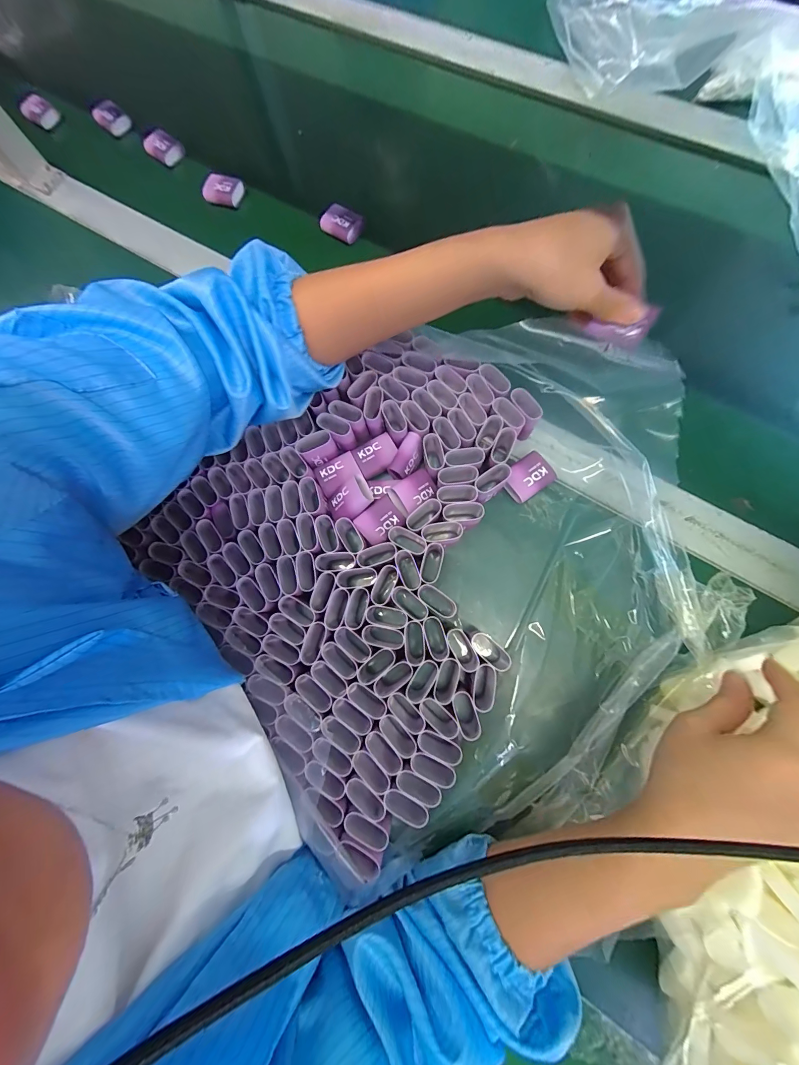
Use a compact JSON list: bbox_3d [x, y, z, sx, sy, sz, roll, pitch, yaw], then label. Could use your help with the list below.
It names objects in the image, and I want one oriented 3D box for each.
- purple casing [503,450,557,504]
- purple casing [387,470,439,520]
[{"bbox_3d":[0.122,-0.052,0.332,0.044,0.012,0.034,-38,78,-1],"label":"purple casing"},{"bbox_3d":[0.013,-0.037,0.325,0.044,0.010,0.029,-31,86,-25],"label":"purple casing"}]

